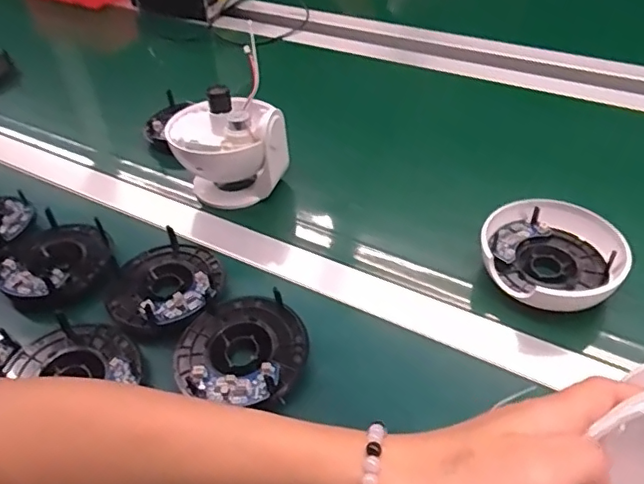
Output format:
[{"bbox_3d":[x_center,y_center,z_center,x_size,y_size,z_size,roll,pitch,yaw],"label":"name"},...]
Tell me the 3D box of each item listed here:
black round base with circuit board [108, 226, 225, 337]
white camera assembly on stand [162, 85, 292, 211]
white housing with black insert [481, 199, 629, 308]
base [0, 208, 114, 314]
[{"bbox_3d":[-0.135,0.033,0.485,0.094,0.027,0.101,-8,43,-4],"label":"black round base with circuit board"},{"bbox_3d":[-0.099,-0.104,0.590,0.113,0.117,0.104,-14,44,-11],"label":"white camera assembly on stand"},{"bbox_3d":[0.197,0.013,0.479,0.112,0.030,0.115,-2,43,2],"label":"white housing with black insert"},{"bbox_3d":[-0.249,0.016,0.514,0.102,0.032,0.095,-2,43,2],"label":"base"}]

